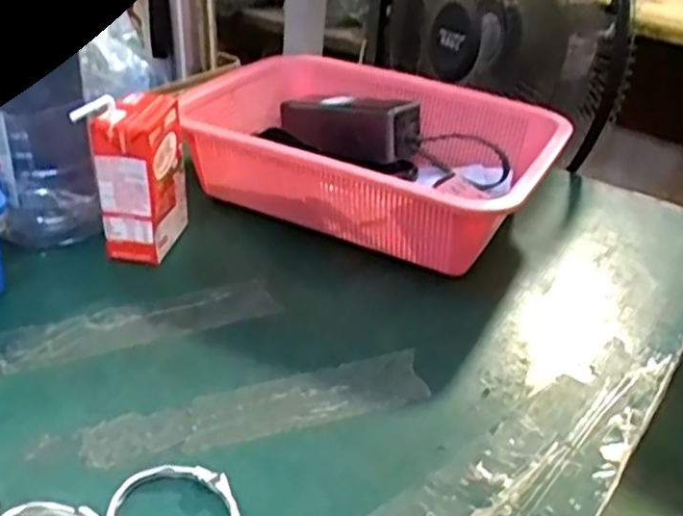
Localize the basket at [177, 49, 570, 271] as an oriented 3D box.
[{"bbox_3d":[0.019,-0.089,0.615,0.301,0.097,0.199,20,34,21],"label":"basket"}]

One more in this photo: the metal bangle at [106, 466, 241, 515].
[{"bbox_3d":[-0.076,0.124,0.347,0.065,0.009,0.057,30,39,34],"label":"metal bangle"}]

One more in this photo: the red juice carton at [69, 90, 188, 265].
[{"bbox_3d":[-0.148,-0.059,0.530,0.048,0.114,0.072,11,32,7],"label":"red juice carton"}]

